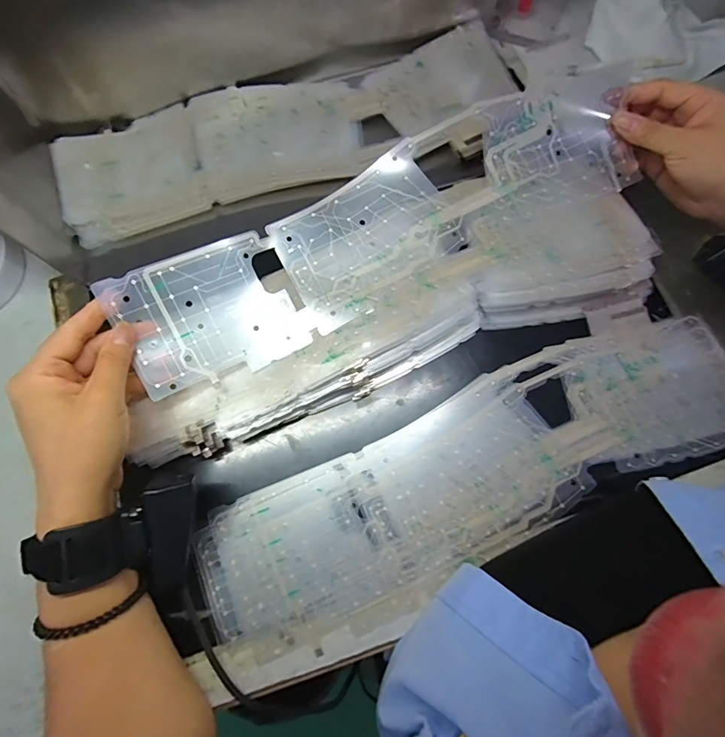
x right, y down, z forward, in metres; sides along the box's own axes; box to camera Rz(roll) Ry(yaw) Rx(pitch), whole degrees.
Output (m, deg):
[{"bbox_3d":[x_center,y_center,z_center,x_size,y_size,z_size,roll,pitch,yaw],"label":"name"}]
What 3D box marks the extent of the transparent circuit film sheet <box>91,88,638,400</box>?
[{"bbox_3d":[0.015,-0.117,0.334,0.419,0.051,0.100,-29,76,-8],"label":"transparent circuit film sheet"}]

